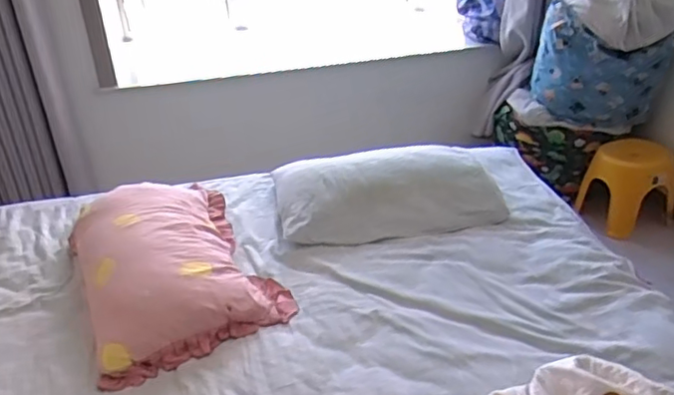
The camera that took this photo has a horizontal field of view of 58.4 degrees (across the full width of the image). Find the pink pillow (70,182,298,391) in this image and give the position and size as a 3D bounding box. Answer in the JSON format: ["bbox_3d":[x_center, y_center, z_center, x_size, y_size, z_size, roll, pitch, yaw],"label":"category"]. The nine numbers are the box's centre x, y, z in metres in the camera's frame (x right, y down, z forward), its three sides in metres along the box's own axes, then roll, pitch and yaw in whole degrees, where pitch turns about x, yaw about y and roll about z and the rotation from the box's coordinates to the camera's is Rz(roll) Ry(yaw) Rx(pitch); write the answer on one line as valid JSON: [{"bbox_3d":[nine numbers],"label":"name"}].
[{"bbox_3d":[-0.426,0.124,1.533,0.443,0.144,0.710,-15,33,-22],"label":"pink pillow"}]

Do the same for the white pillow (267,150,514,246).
[{"bbox_3d":[0.144,-0.025,1.784,0.632,0.109,0.392,-5,30,-6],"label":"white pillow"}]

